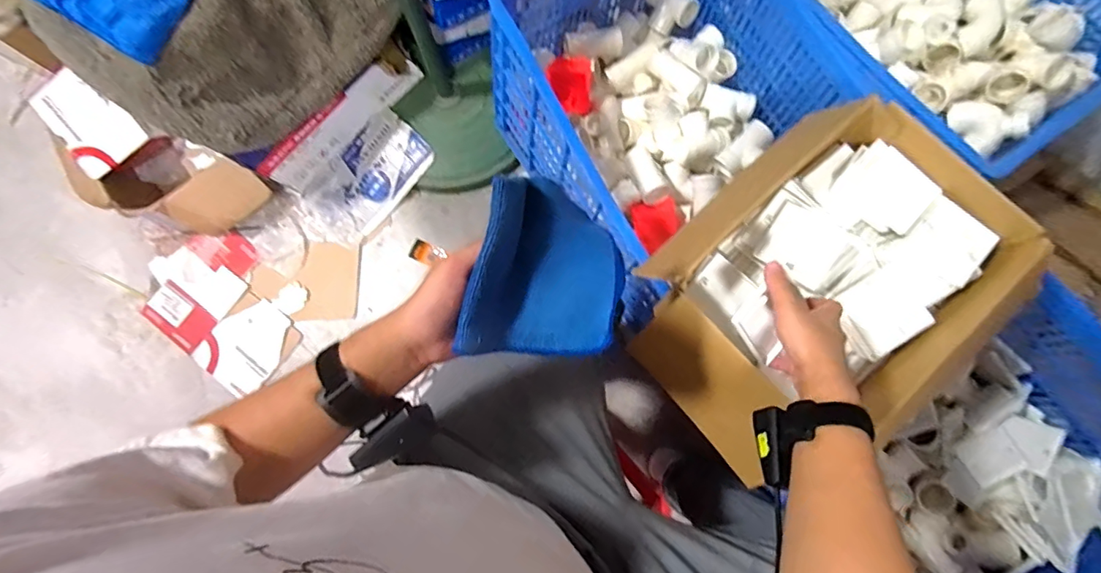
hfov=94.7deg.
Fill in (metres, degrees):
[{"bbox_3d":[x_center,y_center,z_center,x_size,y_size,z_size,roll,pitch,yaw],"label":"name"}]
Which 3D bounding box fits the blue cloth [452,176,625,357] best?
[{"bbox_3d":[0.001,-0.009,0.415,0.130,0.025,0.140,7,103,-21],"label":"blue cloth"}]

